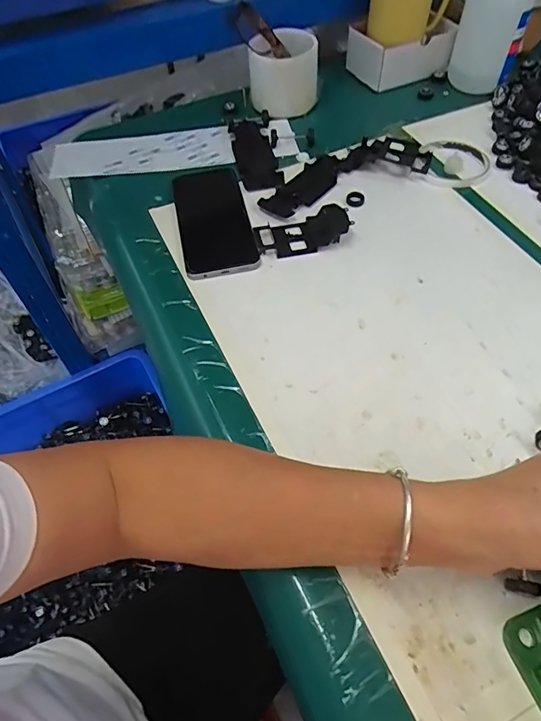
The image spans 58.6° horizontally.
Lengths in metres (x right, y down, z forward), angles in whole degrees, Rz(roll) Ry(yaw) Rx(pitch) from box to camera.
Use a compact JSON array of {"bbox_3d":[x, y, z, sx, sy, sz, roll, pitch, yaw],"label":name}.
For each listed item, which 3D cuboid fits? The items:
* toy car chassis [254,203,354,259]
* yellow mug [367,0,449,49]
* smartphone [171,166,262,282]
[{"bbox_3d":[0.033,-0.134,0.496,0.096,0.013,0.048,-16,56,-8],"label":"toy car chassis"},{"bbox_3d":[0.184,-0.479,0.643,0.072,0.079,0.099,34,63,24],"label":"yellow mug"},{"bbox_3d":[-0.062,-0.154,0.519,0.075,0.010,0.174,-12,55,-5],"label":"smartphone"}]

